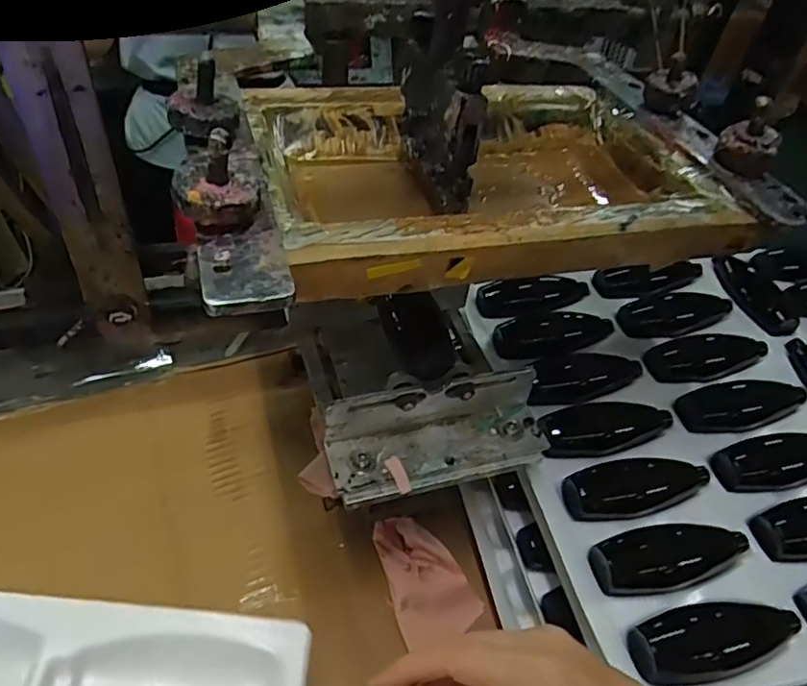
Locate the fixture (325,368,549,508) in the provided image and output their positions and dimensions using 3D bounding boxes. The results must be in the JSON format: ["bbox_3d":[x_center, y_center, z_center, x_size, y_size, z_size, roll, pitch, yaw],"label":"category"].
[{"bbox_3d":[0.024,0.052,0.368,0.139,0.042,0.052,-9,46,-17],"label":"fixture"}]

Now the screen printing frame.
[{"bbox_3d":[0.044,-0.092,0.326,0.234,0.032,0.173,-4,45,-12],"label":"screen printing frame"}]

